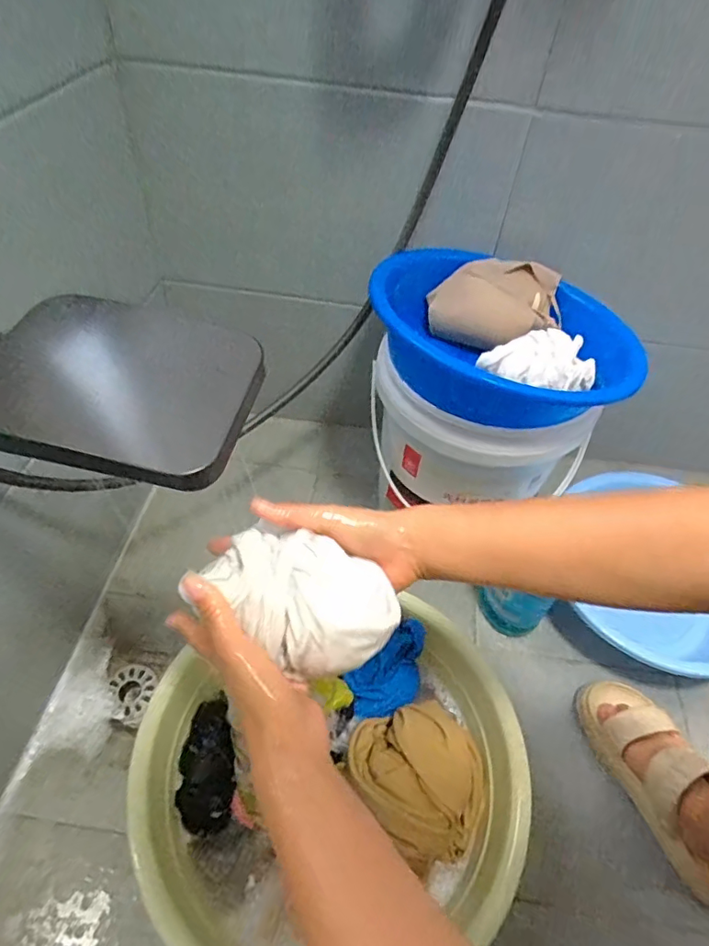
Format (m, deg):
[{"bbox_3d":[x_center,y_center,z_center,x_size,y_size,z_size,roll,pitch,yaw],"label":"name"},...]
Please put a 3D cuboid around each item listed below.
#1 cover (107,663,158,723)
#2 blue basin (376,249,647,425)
[{"bbox_3d":[-0.317,0.309,0.748,0.063,0.011,0.073,12,49,5],"label":"cover"},{"bbox_3d":[0.180,-0.173,0.684,0.310,0.116,0.301,2,49,-3],"label":"blue basin"}]

